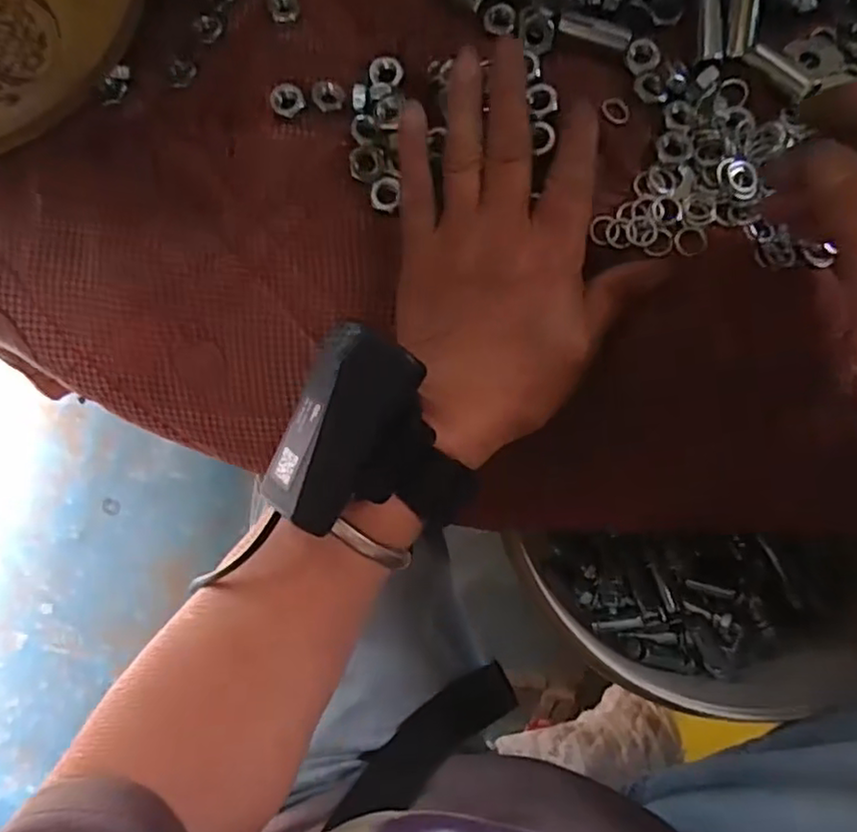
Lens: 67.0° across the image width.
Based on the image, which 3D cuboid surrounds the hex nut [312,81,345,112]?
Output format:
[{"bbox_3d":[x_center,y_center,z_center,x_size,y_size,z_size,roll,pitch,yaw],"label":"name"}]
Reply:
[{"bbox_3d":[-0.047,-0.153,0.308,0.014,0.005,0.014,-33,80,2],"label":"hex nut"}]

